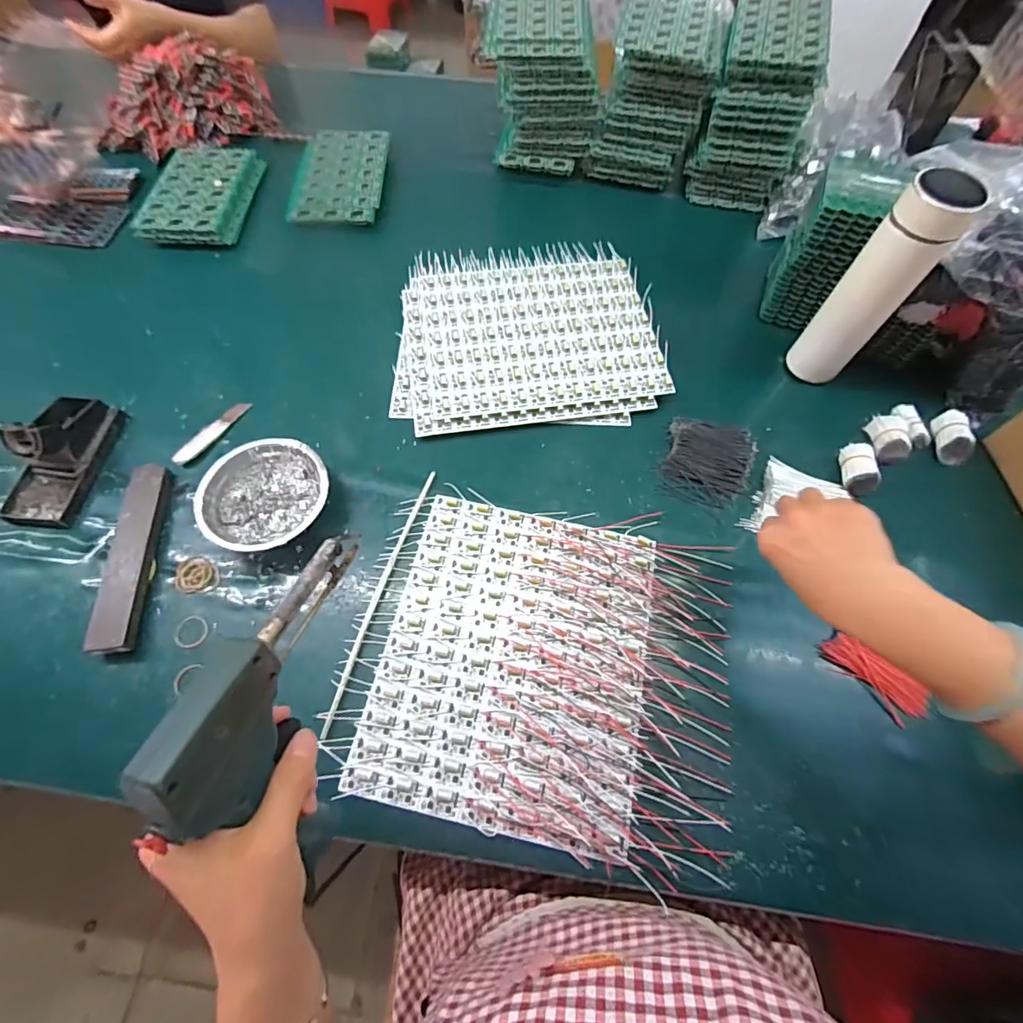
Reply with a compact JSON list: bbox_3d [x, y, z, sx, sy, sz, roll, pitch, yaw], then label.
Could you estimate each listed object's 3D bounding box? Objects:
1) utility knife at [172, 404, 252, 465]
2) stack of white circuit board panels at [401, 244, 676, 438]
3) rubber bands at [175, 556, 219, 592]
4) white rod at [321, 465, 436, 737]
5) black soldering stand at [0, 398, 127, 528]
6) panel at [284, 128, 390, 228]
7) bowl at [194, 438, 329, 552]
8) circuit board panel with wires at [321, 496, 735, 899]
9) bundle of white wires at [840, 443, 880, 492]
[{"bbox_3d":[-0.353,-0.095,0.572,0.020,0.009,0.103,32,68,14],"label":"utility knife"},{"bbox_3d":[0.021,-0.243,0.638,0.312,0.024,0.297,-8,65,-5],"label":"stack of white circuit board panels"},{"bbox_3d":[-0.319,0.064,0.493,0.040,0.008,0.036,2,66,-2],"label":"rubber bands"},{"bbox_3d":[-0.130,0.077,0.489,0.012,0.011,0.277,14,65,6],"label":"white rod"},{"bbox_3d":[-0.505,-0.066,0.530,0.076,0.060,0.153,6,63,2],"label":"black soldering stand"},{"bbox_3d":[-0.272,-0.532,0.769,0.142,0.021,0.222,0,64,-1],"label":"panel"},{"bbox_3d":[-0.260,-0.016,0.519,0.126,0.041,0.121,0,64,-1],"label":"bowl"},{"bbox_3d":[0.042,0.137,0.459,0.329,0.024,0.299,13,65,6],"label":"circuit board panel with wires"},{"bbox_3d":[0.392,-0.048,0.549,0.031,0.037,0.055,8,65,3],"label":"bundle of white wires"}]

